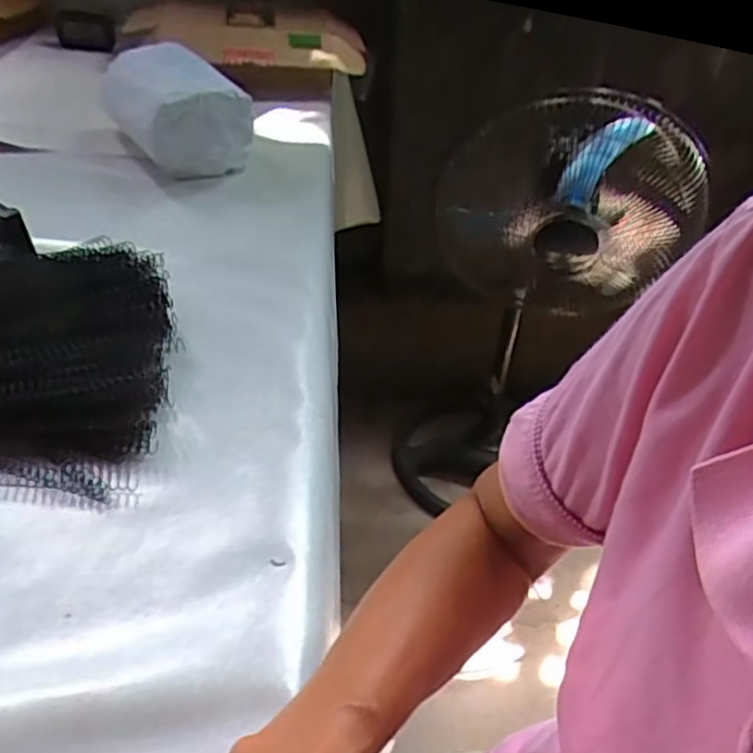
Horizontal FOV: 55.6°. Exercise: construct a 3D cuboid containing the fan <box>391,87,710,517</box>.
[{"bbox_3d":[0.288,-0.090,1.351,0.405,0.870,0.304,7,39,4],"label":"fan"}]

